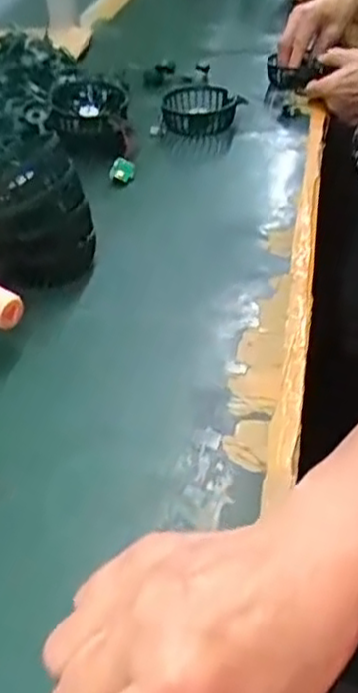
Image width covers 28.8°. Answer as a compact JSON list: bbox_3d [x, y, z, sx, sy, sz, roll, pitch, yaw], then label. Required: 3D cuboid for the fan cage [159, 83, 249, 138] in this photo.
[{"bbox_3d":[0.029,-0.290,0.847,0.094,0.022,0.104,2,40,5],"label":"fan cage"}]

